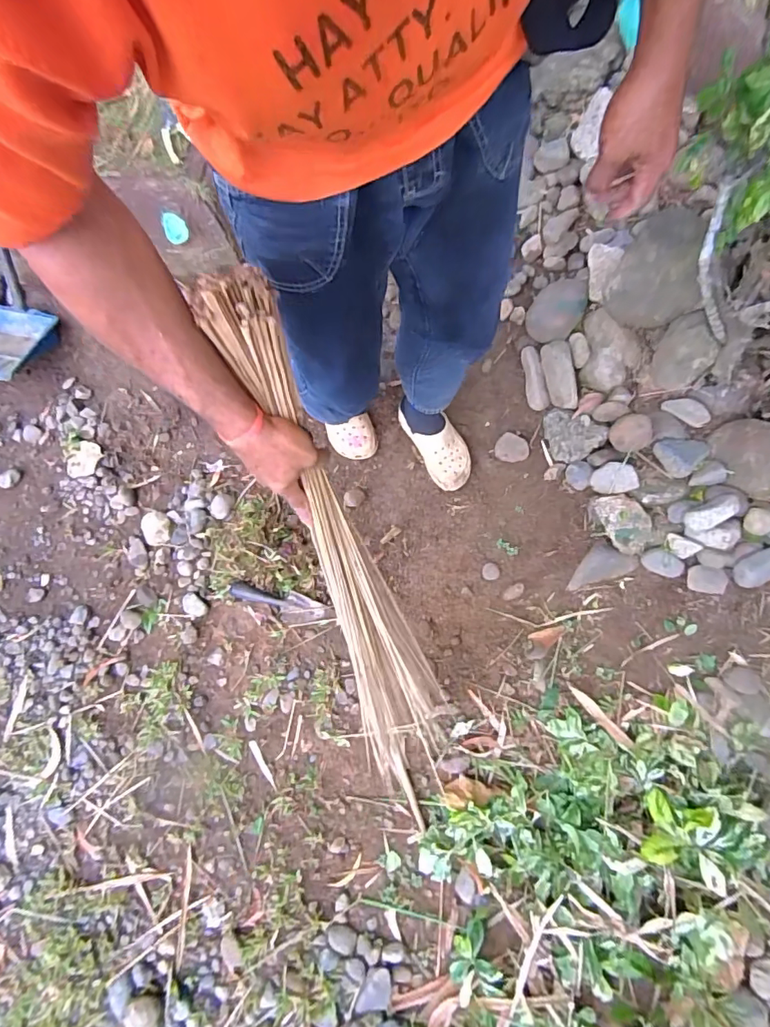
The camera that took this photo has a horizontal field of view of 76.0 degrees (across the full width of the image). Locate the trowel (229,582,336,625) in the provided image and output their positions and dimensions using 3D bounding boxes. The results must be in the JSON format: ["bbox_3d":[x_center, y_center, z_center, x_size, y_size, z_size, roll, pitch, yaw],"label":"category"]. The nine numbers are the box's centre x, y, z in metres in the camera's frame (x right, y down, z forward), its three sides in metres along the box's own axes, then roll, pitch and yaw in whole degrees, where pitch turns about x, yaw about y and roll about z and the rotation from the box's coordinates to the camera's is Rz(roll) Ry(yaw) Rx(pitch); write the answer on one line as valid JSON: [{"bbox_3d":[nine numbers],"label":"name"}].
[{"bbox_3d":[-0.230,0.200,1.099,0.232,0.026,0.067,21,82,10],"label":"trowel"}]

